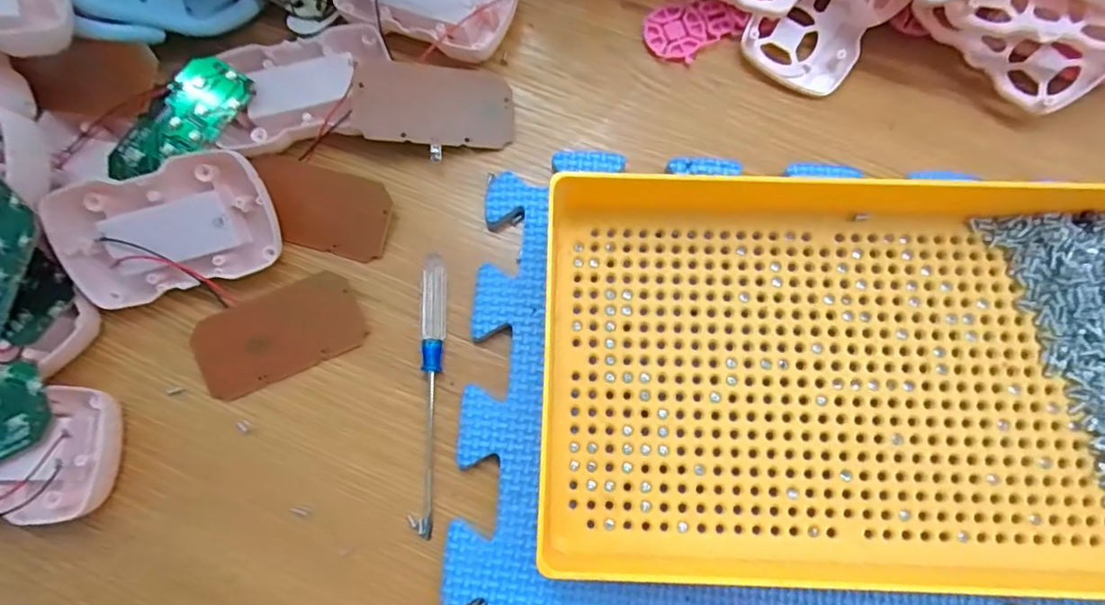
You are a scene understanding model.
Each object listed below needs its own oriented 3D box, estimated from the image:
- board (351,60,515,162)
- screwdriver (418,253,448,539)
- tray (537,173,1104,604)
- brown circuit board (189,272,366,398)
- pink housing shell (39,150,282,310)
[{"bbox_3d":[-0.057,-0.096,0.270,0.075,0.004,0.046,1,76,-14],"label":"board"},{"bbox_3d":[-0.054,0.038,0.242,0.010,0.012,0.119,0,77,2],"label":"screwdriver"},{"bbox_3d":[0.120,0.024,0.226,0.257,0.040,0.165,2,77,2],"label":"tray"},{"bbox_3d":[-0.124,0.014,0.250,0.073,0.004,0.038,-23,89,-5],"label":"brown circuit board"},{"bbox_3d":[-0.171,-0.033,0.248,0.087,0.016,0.055,-13,106,-6],"label":"pink housing shell"}]

